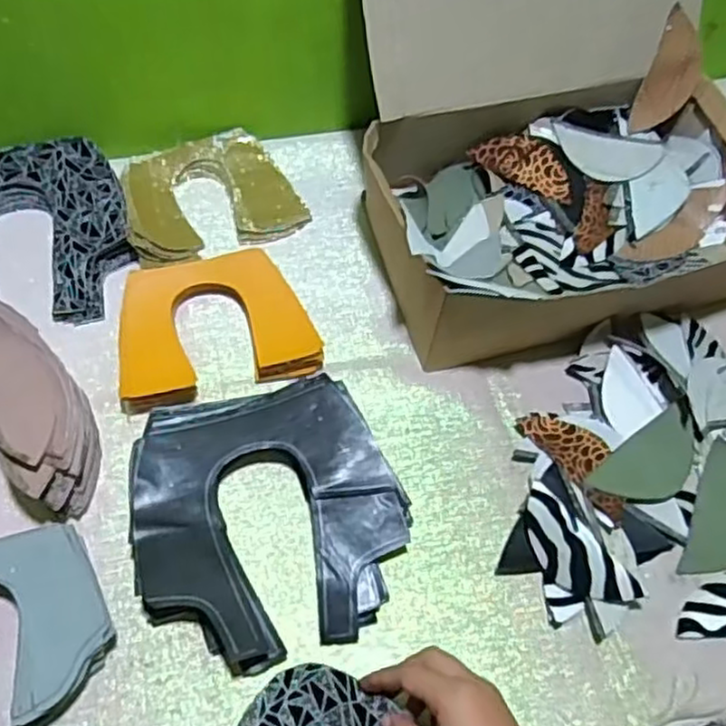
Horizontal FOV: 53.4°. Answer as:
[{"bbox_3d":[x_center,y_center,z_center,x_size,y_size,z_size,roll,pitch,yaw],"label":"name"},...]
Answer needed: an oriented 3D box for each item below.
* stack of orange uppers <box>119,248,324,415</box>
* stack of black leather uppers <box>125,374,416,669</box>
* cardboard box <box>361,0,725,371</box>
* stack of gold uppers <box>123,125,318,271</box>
[{"bbox_3d":[-0.129,-0.030,0.606,0.161,0.029,0.133,-17,63,-13],"label":"stack of orange uppers"},{"bbox_3d":[-0.067,0.111,0.521,0.187,0.040,0.186,-10,62,-10],"label":"stack of black leather uppers"},{"bbox_3d":[0.171,-0.216,0.601,0.332,0.254,0.315,-13,62,-12],"label":"cardboard box"},{"bbox_3d":[-0.146,-0.162,0.683,0.159,0.025,0.129,-19,63,-14],"label":"stack of gold uppers"}]

